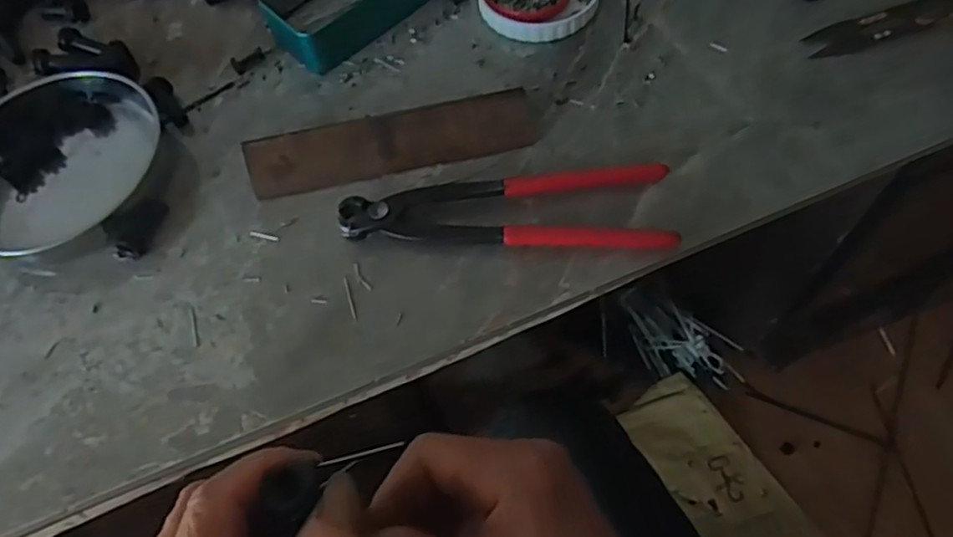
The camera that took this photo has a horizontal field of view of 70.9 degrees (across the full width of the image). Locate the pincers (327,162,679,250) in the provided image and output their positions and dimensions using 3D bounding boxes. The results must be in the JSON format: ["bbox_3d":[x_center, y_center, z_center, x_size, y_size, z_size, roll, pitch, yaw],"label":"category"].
[{"bbox_3d":[0.017,-0.035,0.400,0.193,0.016,0.051,0,61,4],"label":"pincers"}]

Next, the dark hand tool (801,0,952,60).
[{"bbox_3d":[0.281,-0.167,0.455,0.112,0.010,0.029,-16,61,-6],"label":"dark hand tool"}]

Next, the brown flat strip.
[{"bbox_3d":[-0.053,-0.080,0.425,0.181,0.036,0.008,-11,19,-1],"label":"brown flat strip"}]

